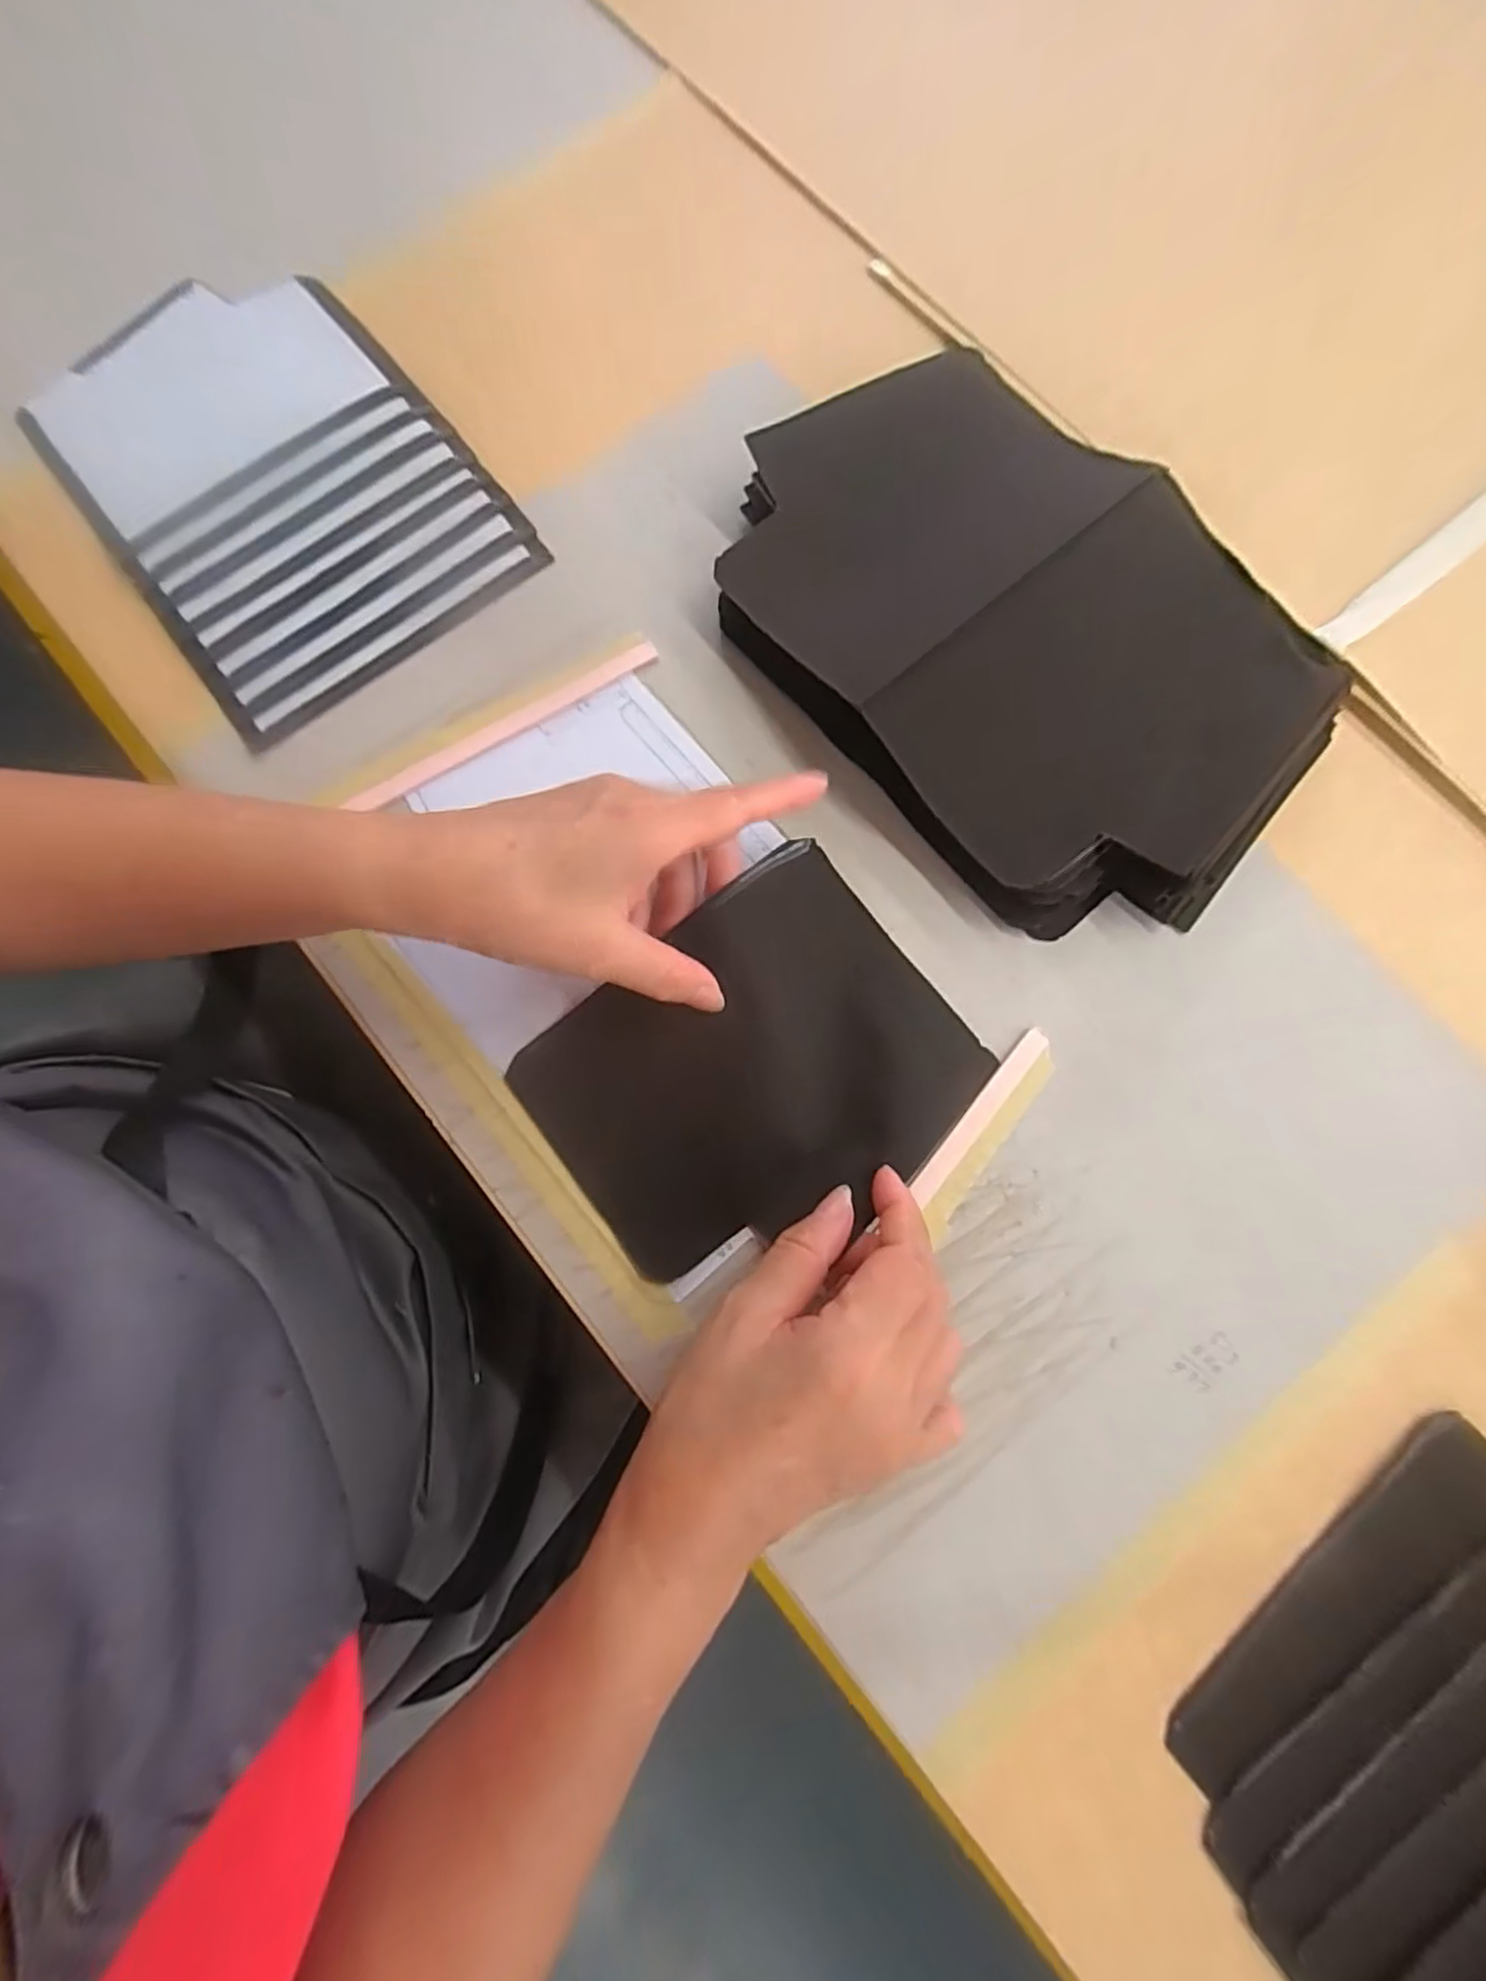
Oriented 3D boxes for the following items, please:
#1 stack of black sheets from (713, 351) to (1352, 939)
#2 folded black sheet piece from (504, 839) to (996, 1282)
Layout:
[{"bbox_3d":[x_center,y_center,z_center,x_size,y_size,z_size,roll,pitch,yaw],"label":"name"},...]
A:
[{"bbox_3d":[0.116,-0.156,0.332,0.177,0.043,0.275,-44,82,-7],"label":"stack of black sheets"},{"bbox_3d":[0.005,0.036,0.316,0.170,0.018,0.136,-38,82,-6],"label":"folded black sheet piece"}]

